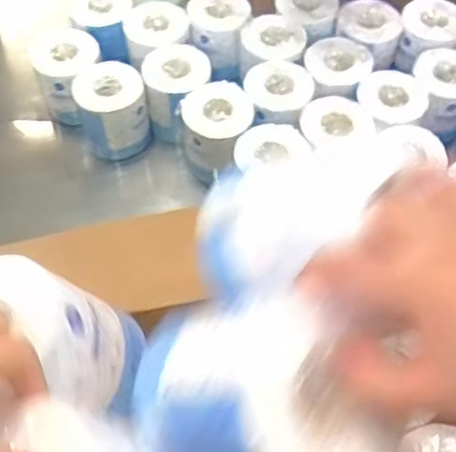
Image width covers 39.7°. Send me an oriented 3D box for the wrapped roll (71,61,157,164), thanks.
[{"bbox_3d":[-0.171,-0.165,0.956,0.102,0.123,0.106,-17,60,-11],"label":"wrapped roll"}]

